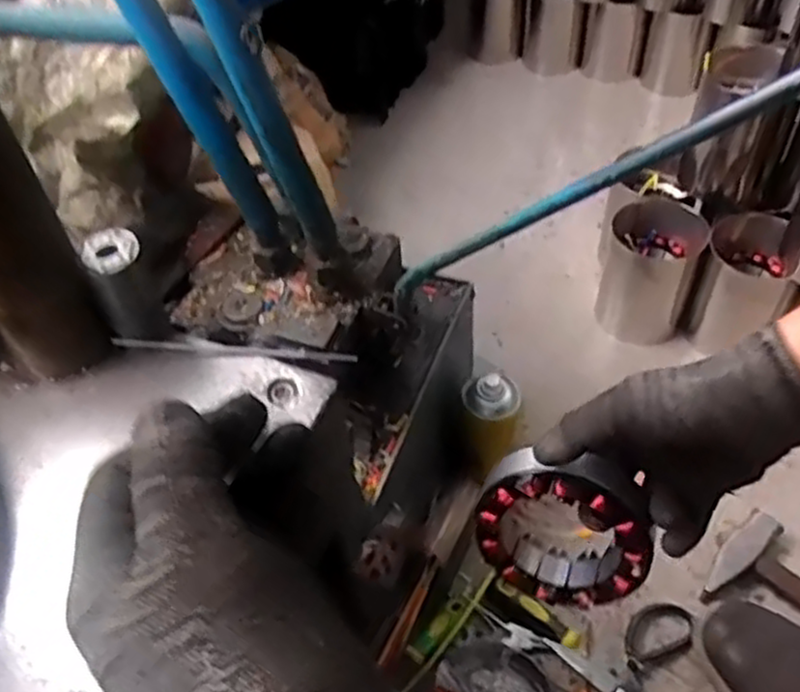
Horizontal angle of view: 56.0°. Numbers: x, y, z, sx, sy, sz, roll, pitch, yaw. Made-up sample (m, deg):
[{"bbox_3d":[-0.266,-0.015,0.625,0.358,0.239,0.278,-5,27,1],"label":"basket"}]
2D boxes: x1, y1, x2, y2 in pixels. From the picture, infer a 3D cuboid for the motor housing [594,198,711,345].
[{"bbox_3d":[0.338,-0.101,1.029,0.117,0.159,0.116,18,53,19],"label":"motor housing"}]

